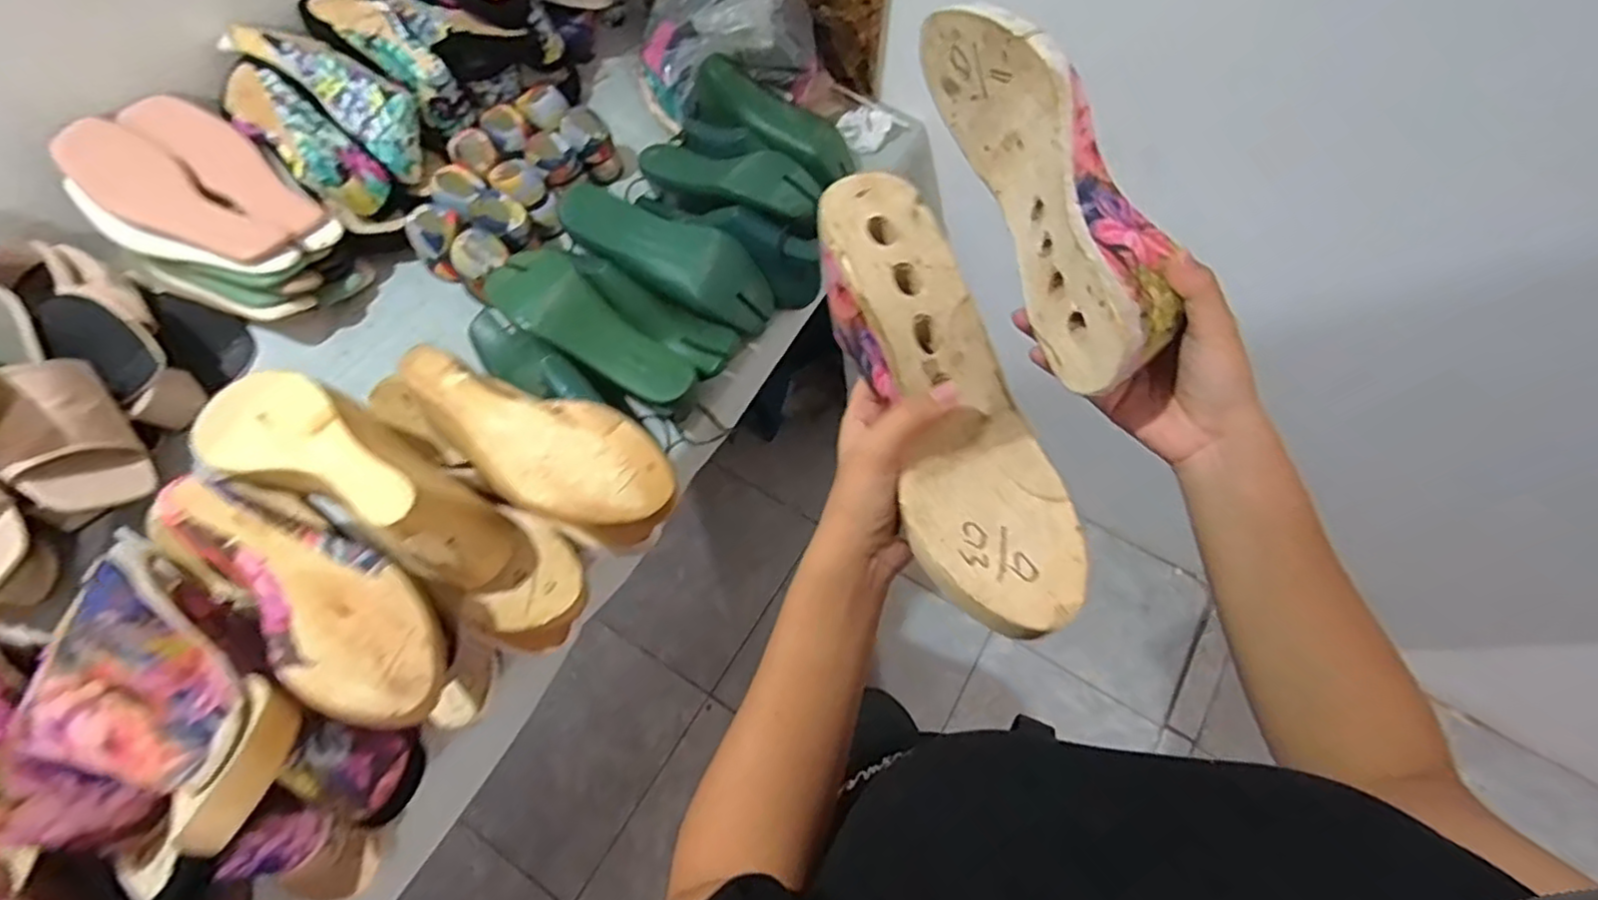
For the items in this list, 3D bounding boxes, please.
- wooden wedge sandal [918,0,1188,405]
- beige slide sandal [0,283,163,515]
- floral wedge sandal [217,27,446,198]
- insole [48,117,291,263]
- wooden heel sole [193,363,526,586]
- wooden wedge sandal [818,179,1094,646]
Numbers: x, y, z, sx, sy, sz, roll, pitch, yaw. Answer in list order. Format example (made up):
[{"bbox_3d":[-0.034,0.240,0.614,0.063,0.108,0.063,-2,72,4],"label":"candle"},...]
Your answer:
[{"bbox_3d":[0.149,-0.152,0.387,0.071,0.077,0.238,-15,69,-7],"label":"wooden wedge sandal"},{"bbox_3d":[-0.678,-0.048,0.609,0.094,0.116,0.227,-35,68,-16],"label":"beige slide sandal"},{"bbox_3d":[-0.515,-0.401,0.770,0.248,0.071,0.084,39,67,-15],"label":"floral wedge sandal"},{"bbox_3d":[-0.628,-0.251,0.678,0.231,0.048,0.087,37,53,-6],"label":"insole"},{"bbox_3d":[-0.303,0.008,0.455,0.233,0.089,0.079,29,67,0],"label":"wooden heel sole"},{"bbox_3d":[0.073,-0.029,0.347,0.076,0.061,0.235,-20,81,-9],"label":"wooden wedge sandal"}]

